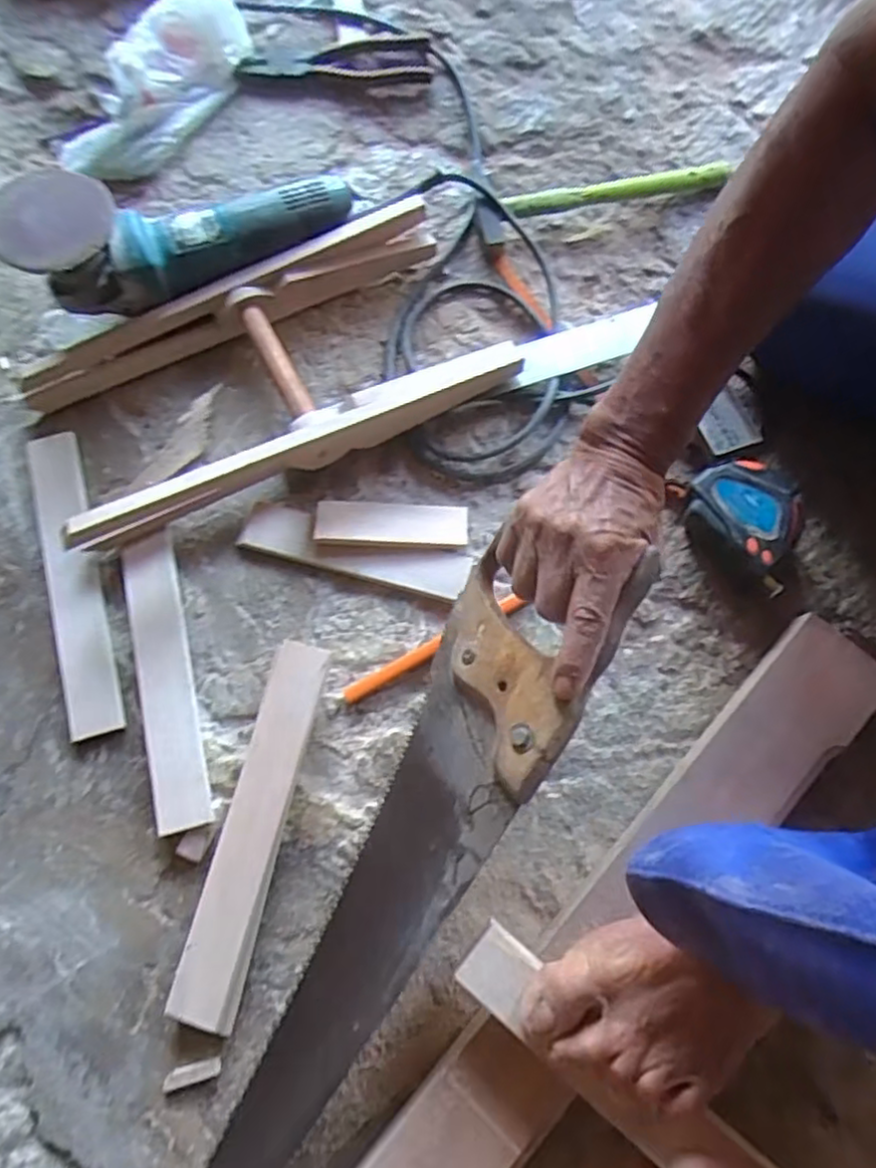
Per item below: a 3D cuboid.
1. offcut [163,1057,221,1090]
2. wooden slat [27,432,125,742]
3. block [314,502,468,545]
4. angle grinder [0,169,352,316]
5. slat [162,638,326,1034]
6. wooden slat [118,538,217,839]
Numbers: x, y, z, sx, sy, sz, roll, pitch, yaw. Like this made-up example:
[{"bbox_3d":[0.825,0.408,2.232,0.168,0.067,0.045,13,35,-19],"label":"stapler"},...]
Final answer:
[{"bbox_3d":[-0.158,0.315,0.438,0.037,0.007,0.011,-16,74,-3],"label":"offcut"},{"bbox_3d":[-0.281,-0.005,0.527,0.039,0.014,0.245,-16,74,-3],"label":"wooden slat"},{"bbox_3d":[-0.036,-0.048,0.534,0.117,0.019,0.035,0,73,1],"label":"block"},{"bbox_3d":[-0.201,-0.285,0.555,0.277,0.083,0.080,-19,73,-18],"label":"angle grinder"},{"bbox_3d":[-0.125,0.161,0.460,0.039,0.009,0.246,12,77,4],"label":"slat"},{"bbox_3d":[-0.200,0.068,0.501,0.038,0.017,0.216,-15,73,-3],"label":"wooden slat"}]

